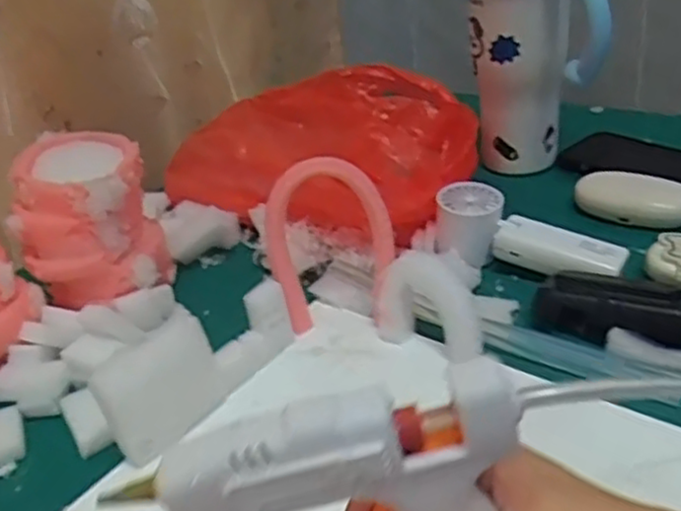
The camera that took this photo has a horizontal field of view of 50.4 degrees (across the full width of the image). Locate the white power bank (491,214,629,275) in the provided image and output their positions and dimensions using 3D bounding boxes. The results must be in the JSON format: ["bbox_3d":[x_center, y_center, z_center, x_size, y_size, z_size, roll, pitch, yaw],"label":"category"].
[{"bbox_3d":[0.170,-0.005,0.568,0.098,0.024,0.030,14,38,32],"label":"white power bank"}]

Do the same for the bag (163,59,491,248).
[{"bbox_3d":[-0.027,-0.101,0.677,0.301,0.105,0.137,13,37,31],"label":"bag"}]

